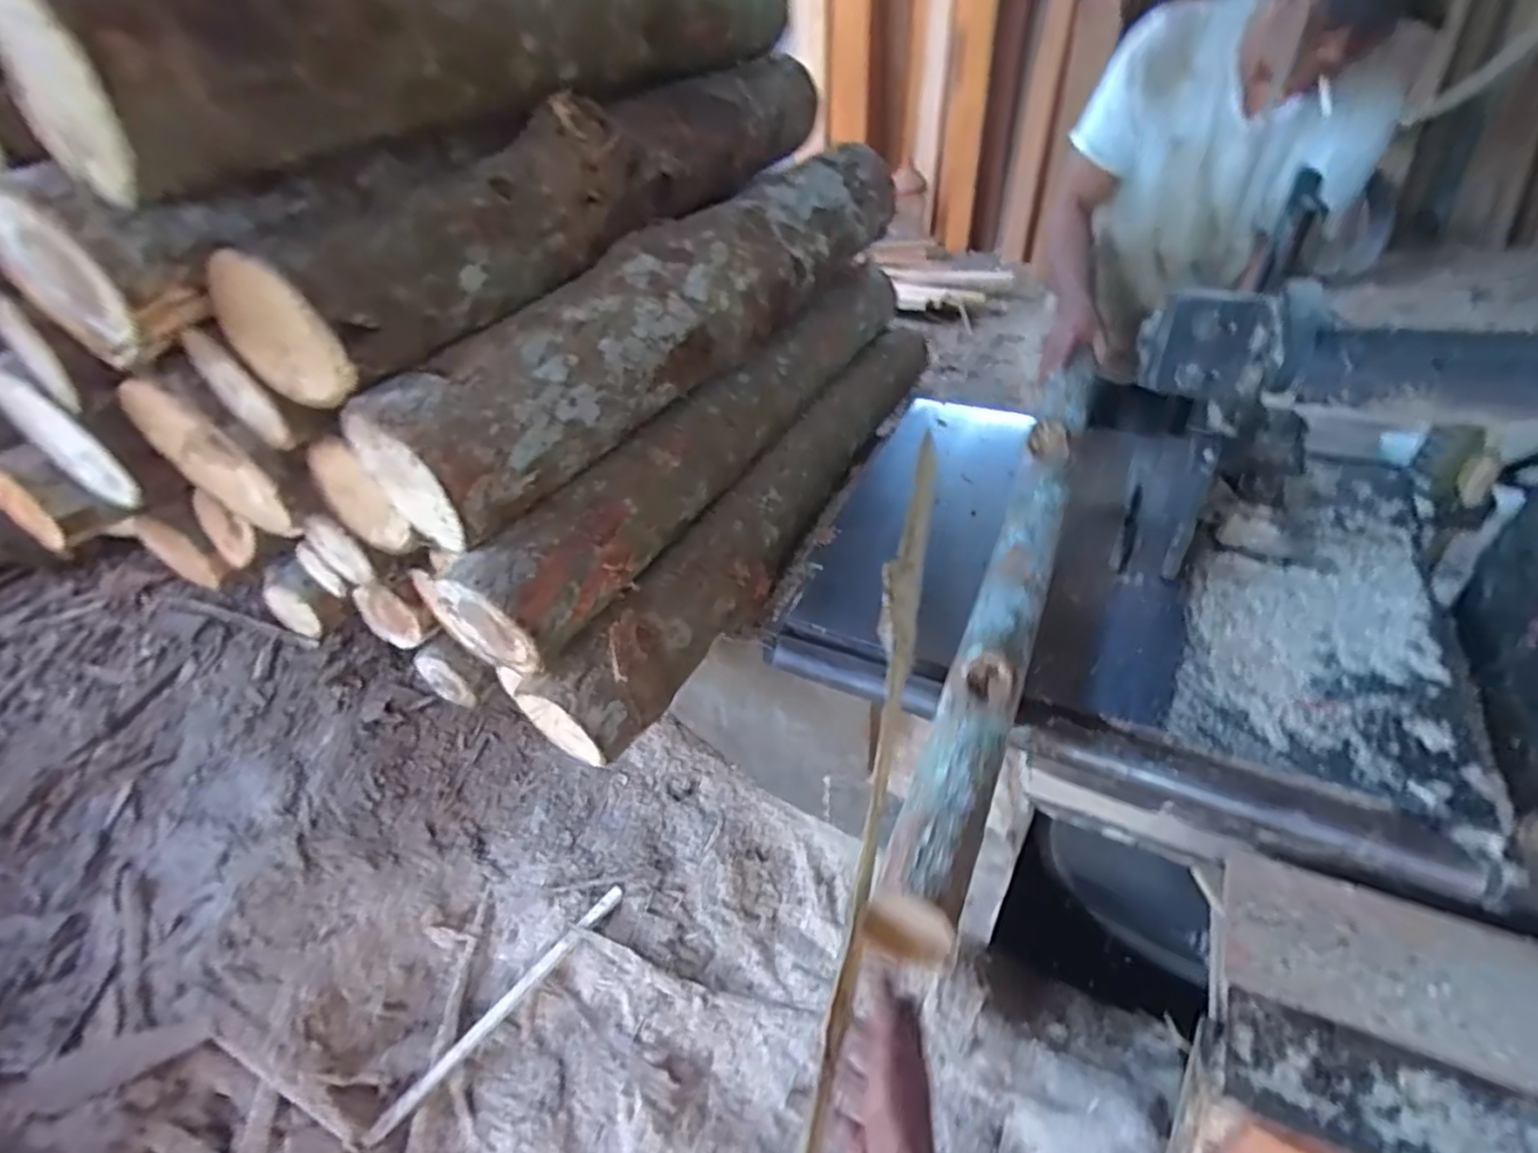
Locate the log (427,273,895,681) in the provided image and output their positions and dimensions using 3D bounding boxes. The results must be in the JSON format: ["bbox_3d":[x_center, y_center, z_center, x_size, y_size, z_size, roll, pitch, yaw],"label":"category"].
[{"bbox_3d":[-0.050,-0.265,1.107,0.131,0.126,1.076,19,48,26],"label":"log"}]

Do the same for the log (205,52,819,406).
[{"bbox_3d":[-0.231,-0.606,1.030,0.181,0.165,1.136,19,48,26],"label":"log"}]

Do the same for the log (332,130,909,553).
[{"bbox_3d":[-0.099,-0.428,1.050,0.170,0.184,1.065,23,50,29],"label":"log"}]

